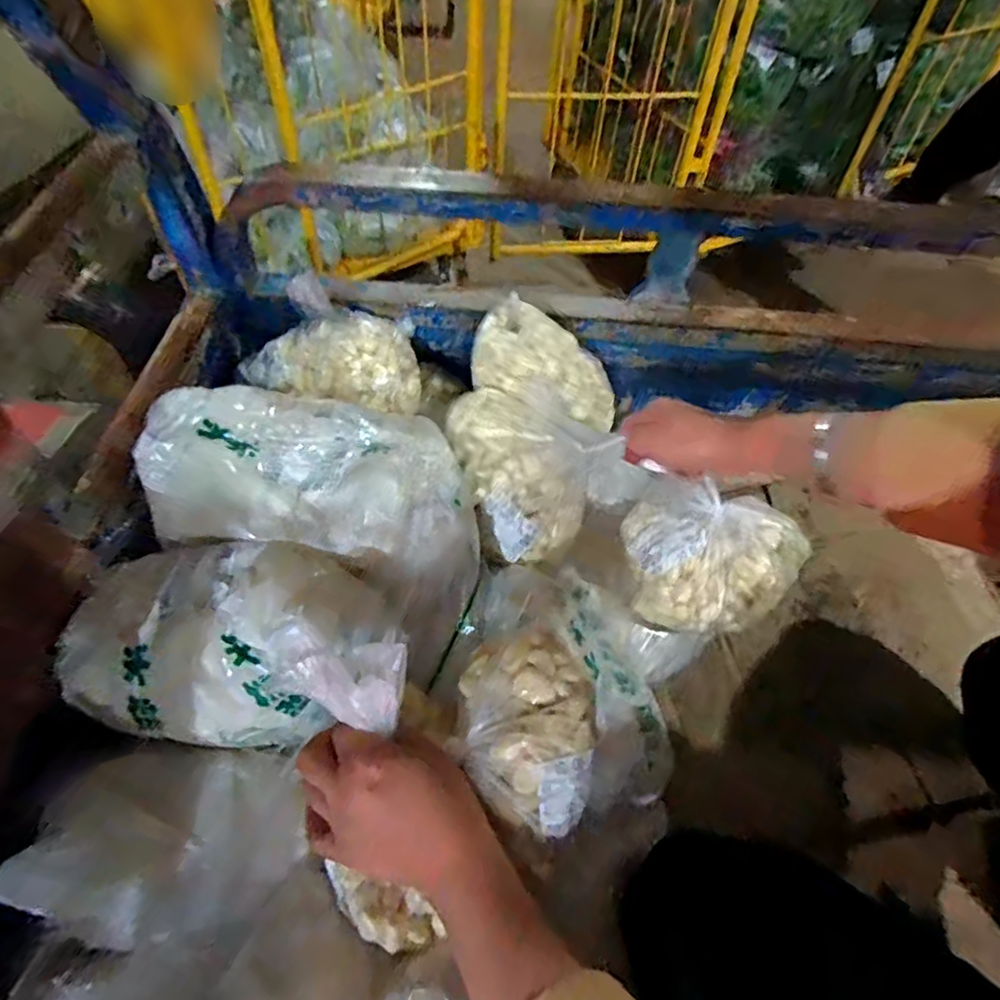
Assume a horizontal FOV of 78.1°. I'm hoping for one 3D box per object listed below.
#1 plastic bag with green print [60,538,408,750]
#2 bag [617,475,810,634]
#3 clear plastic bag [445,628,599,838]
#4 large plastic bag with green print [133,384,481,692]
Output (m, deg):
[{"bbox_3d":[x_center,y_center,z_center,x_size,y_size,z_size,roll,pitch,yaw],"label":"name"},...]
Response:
[{"bbox_3d":[-0.191,0.092,0.443,0.254,0.107,0.124,4,52,0],"label":"plastic bag with green print"},{"bbox_3d":[0.212,0.053,0.600,0.170,0.097,0.119,11,53,5],"label":"bag"},{"bbox_3d":[0.017,0.153,0.428,0.093,0.043,0.130,7,53,2],"label":"clear plastic bag"},{"bbox_3d":[-0.141,-0.012,0.533,0.285,0.113,0.203,23,55,14],"label":"large plastic bag with green print"}]

